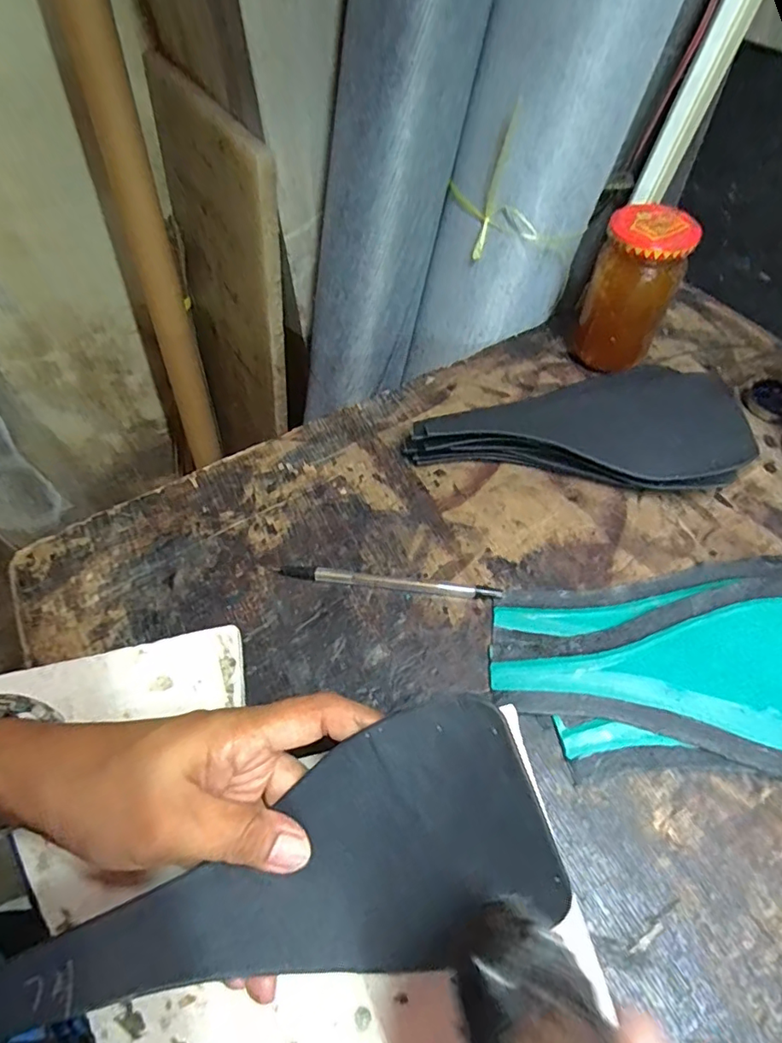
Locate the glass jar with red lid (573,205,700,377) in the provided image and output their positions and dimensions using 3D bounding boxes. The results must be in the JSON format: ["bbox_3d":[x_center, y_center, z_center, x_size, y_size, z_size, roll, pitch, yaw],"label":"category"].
[{"bbox_3d":[0.182,-0.171,0.404,0.060,0.111,0.053,22,59,15],"label":"glass jar with red lid"}]

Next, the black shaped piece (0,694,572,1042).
[{"bbox_3d":[-0.035,0.140,0.198,0.192,0.039,0.081,-20,58,-9],"label":"black shaped piece"}]

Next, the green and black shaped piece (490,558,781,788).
[{"bbox_3d":[0.181,0.077,0.291,0.239,0.020,0.122,0,56,1],"label":"green and black shaped piece"}]

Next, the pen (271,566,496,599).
[{"bbox_3d":[-0.002,0.038,0.331,0.139,0.006,0.011,5,57,5],"label":"pen"}]

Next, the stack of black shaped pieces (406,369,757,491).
[{"bbox_3d":[0.128,-0.072,0.378,0.221,0.045,0.094,9,57,7],"label":"stack of black shaped pieces"}]

